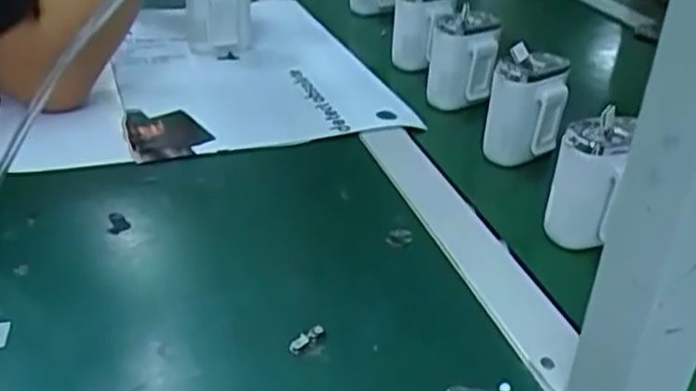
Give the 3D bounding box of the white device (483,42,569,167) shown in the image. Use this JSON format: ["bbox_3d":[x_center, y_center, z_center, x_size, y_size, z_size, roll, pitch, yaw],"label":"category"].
[{"bbox_3d":[0.143,-0.073,0.593,0.060,0.082,0.059,9,32,12],"label":"white device"}]

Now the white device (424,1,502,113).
[{"bbox_3d":[0.105,-0.126,0.676,0.060,0.084,0.043,6,32,8],"label":"white device"}]

